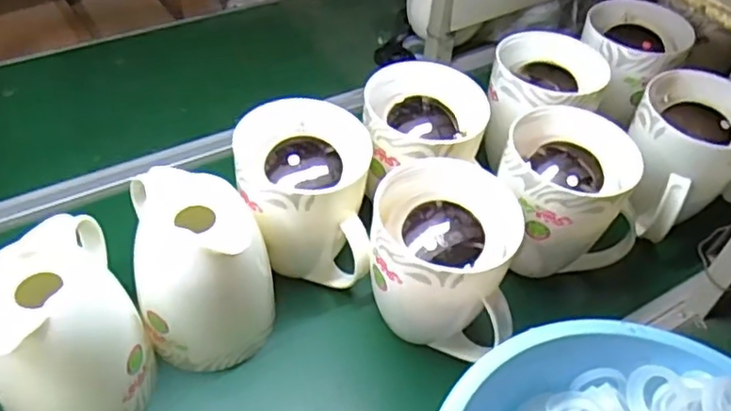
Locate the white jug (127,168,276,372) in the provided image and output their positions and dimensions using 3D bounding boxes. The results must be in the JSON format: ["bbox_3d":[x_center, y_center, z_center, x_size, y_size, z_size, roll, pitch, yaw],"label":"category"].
[{"bbox_3d":[-0.168,0.076,0.688,0.136,0.193,0.134,-5,47,-11],"label":"white jug"}]

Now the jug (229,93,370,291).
[{"bbox_3d":[-0.071,-0.003,0.759,0.144,0.200,0.144,4,46,-1],"label":"jug"}]

